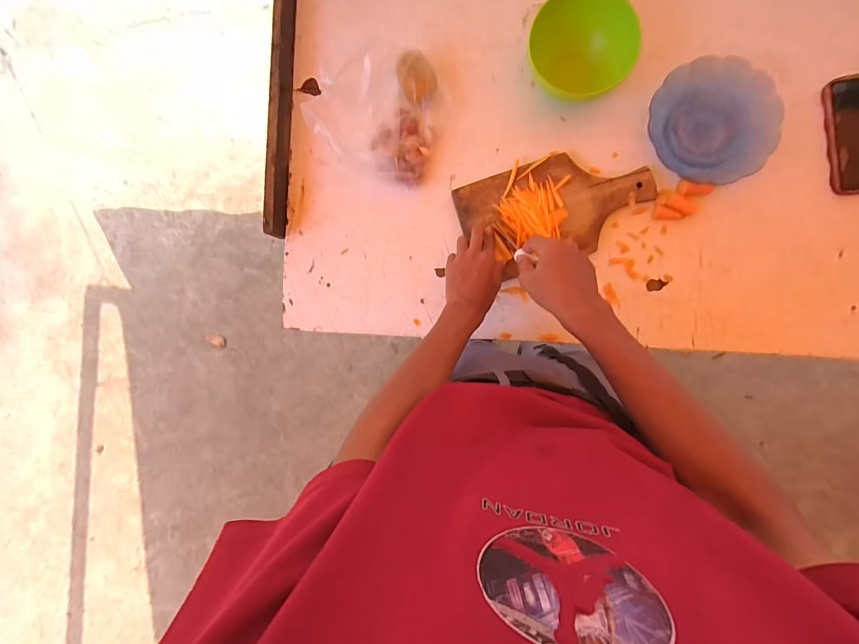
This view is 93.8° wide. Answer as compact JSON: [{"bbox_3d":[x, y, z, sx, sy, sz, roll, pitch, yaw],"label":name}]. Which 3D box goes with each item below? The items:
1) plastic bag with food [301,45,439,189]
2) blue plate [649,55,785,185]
[{"bbox_3d":[-0.065,-0.328,0.604,0.162,0.129,0.202,23,91,5],"label":"plastic bag with food"},{"bbox_3d":[0.428,-0.298,0.602,0.180,0.035,0.170,0,89,5],"label":"blue plate"}]

